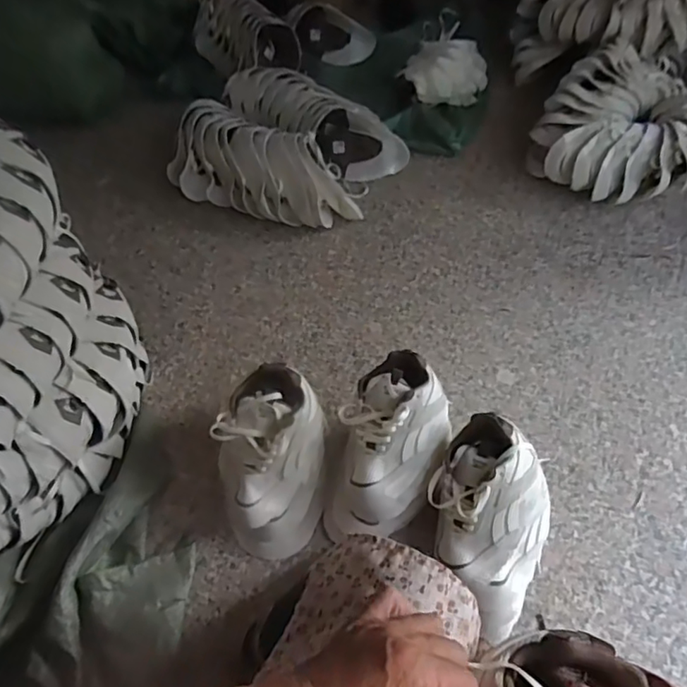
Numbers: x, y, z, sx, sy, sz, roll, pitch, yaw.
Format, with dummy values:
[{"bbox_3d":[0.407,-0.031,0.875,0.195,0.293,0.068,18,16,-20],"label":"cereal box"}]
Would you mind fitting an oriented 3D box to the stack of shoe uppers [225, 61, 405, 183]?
[{"bbox_3d":[-0.069,-0.506,1.291,0.442,0.118,0.154,32,62,20],"label":"stack of shoe uppers"}]

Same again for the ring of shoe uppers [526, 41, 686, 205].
[{"bbox_3d":[0.658,-0.477,1.260,0.390,0.151,0.416,0,56,0],"label":"ring of shoe uppers"}]

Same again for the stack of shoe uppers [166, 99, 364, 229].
[{"bbox_3d":[-0.174,-0.381,1.207,0.446,0.130,0.221,28,60,17],"label":"stack of shoe uppers"}]

